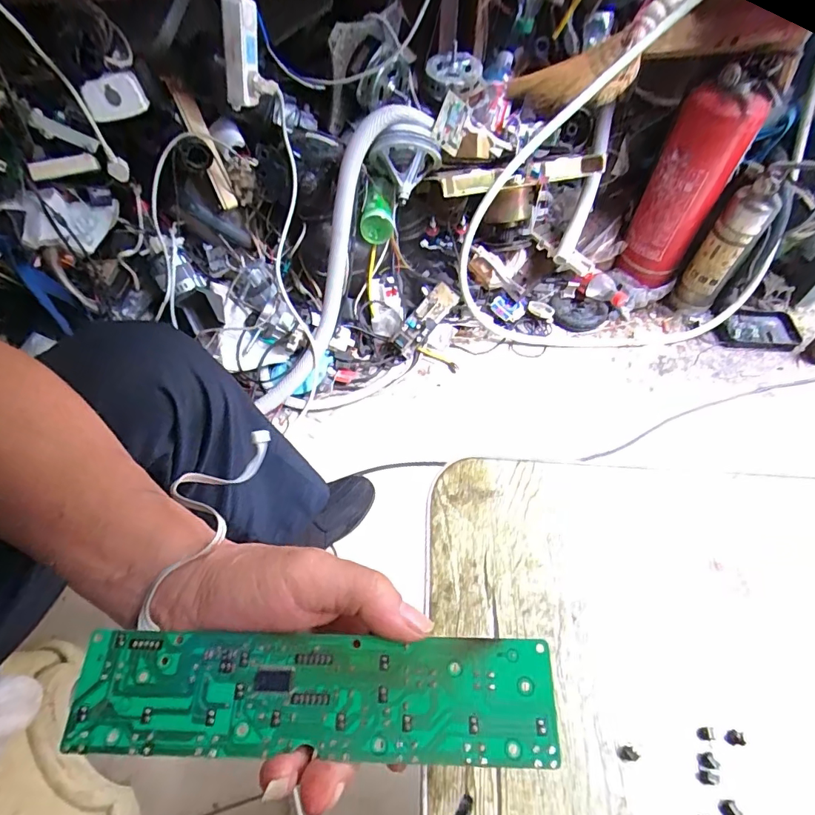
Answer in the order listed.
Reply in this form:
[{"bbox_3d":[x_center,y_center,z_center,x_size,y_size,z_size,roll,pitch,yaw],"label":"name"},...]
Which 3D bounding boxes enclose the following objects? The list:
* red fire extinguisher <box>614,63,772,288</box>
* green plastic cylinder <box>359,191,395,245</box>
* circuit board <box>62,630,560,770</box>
[{"bbox_3d":[0.574,-0.446,0.969,0.143,0.382,0.134,26,58,18],"label":"red fire extinguisher"},{"bbox_3d":[-0.062,-0.394,0.950,0.066,0.070,0.089,3,52,-2],"label":"green plastic cylinder"},{"bbox_3d":[-0.041,0.125,0.200,0.204,0.010,0.044,0,52,2],"label":"circuit board"}]

